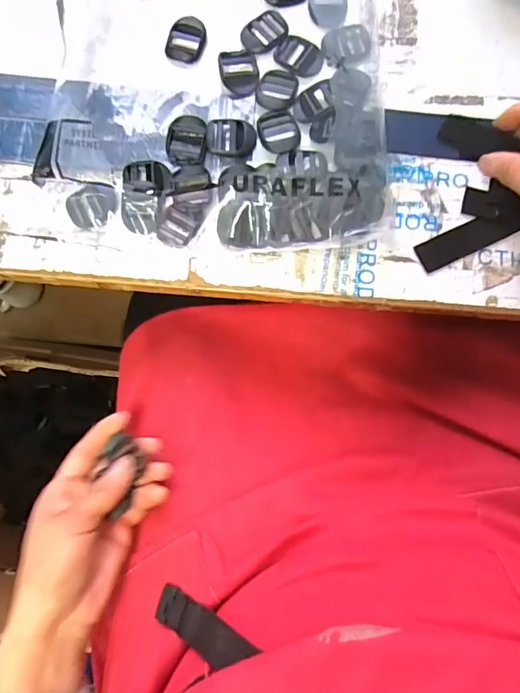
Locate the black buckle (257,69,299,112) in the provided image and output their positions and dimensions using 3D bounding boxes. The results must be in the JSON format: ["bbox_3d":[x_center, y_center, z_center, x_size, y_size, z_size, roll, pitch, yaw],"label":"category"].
[{"bbox_3d":[0.014,-0.211,0.383,0.031,0.004,0.038,13,82,4],"label":"black buckle"}]

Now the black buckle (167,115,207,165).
[{"bbox_3d":[-0.058,-0.165,0.374,0.031,0.006,0.039,2,81,2],"label":"black buckle"}]

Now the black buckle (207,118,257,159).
[{"bbox_3d":[-0.023,-0.168,0.374,0.038,0.006,0.031,2,81,2],"label":"black buckle"}]

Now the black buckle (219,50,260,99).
[{"bbox_3d":[-0.016,-0.224,0.383,0.031,0.005,0.043,-8,81,1],"label":"black buckle"}]

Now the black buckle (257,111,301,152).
[{"bbox_3d":[0.016,-0.173,0.380,0.032,0.005,0.038,-15,81,0],"label":"black buckle"}]

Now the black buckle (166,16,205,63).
[{"bbox_3d":[-0.061,-0.257,0.394,0.030,0.011,0.036,9,81,3],"label":"black buckle"}]

